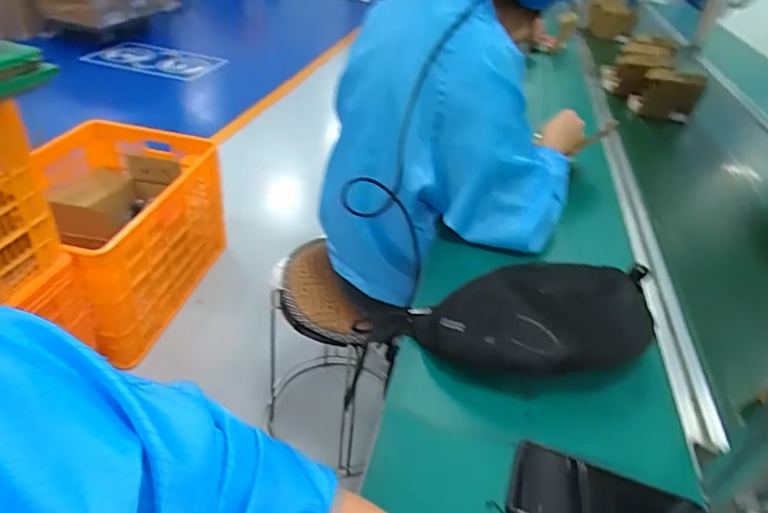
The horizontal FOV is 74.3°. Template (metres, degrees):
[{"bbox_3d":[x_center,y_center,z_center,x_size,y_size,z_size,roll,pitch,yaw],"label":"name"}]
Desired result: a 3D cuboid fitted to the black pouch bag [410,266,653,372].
[{"bbox_3d":[0.183,0.074,0.565,0.290,0.084,0.114,-5,37,-13],"label":"black pouch bag"}]

